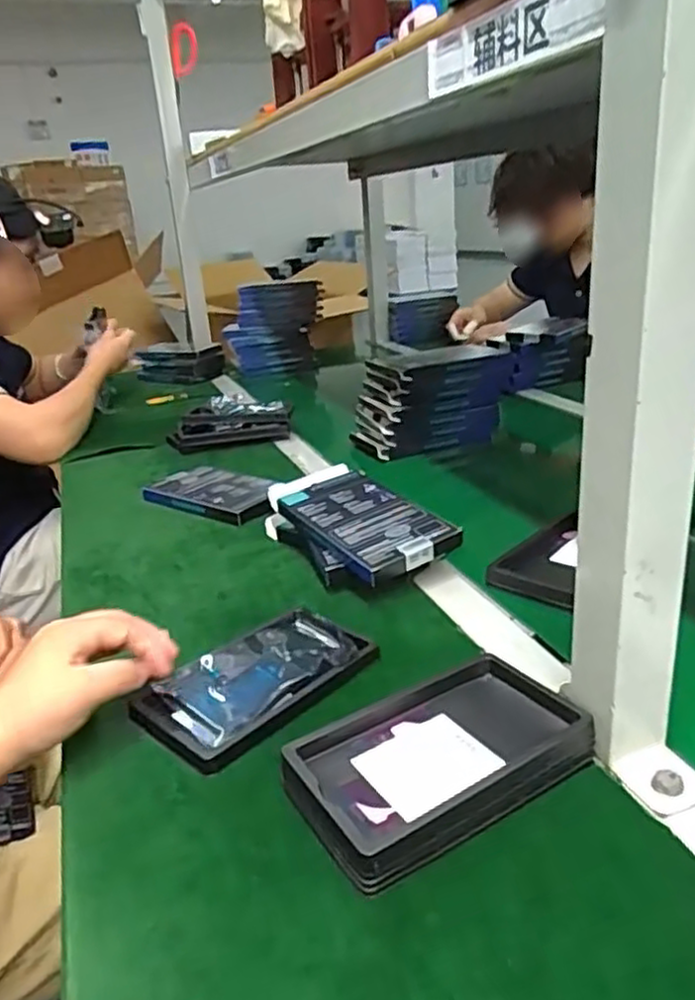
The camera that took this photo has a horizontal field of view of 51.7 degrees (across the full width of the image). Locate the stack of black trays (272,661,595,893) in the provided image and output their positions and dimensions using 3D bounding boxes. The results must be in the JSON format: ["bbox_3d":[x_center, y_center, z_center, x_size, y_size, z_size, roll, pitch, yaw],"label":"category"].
[{"bbox_3d":[0.050,0.146,0.408,0.165,0.028,0.092,-17,25,-29],"label":"stack of black trays"}]

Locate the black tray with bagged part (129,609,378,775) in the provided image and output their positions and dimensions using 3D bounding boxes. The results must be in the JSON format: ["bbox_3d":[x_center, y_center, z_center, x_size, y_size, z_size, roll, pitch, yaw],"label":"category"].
[{"bbox_3d":[-0.061,0.125,0.502,0.093,0.016,0.158,14,28,39],"label":"black tray with bagged part"}]

